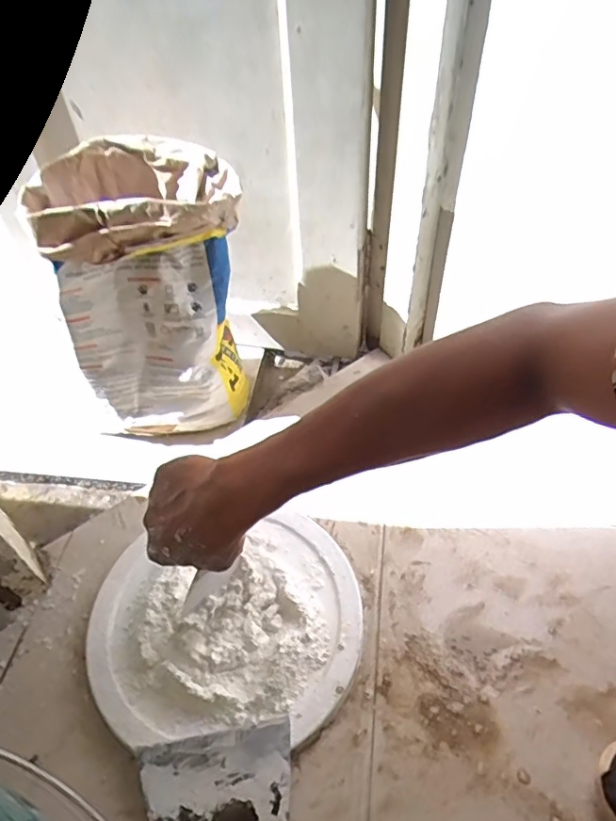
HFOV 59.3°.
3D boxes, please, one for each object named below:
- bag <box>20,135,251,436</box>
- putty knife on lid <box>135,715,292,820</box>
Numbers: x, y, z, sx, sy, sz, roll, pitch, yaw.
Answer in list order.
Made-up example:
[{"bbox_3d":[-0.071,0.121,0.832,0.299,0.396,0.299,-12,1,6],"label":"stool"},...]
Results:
[{"bbox_3d":[-0.203,-0.155,0.754,0.220,0.359,0.166,-5,47,-3],"label":"bag"},{"bbox_3d":[-0.083,0.357,0.510,0.139,0.006,0.095,-9,66,-5],"label":"putty knife on lid"}]

